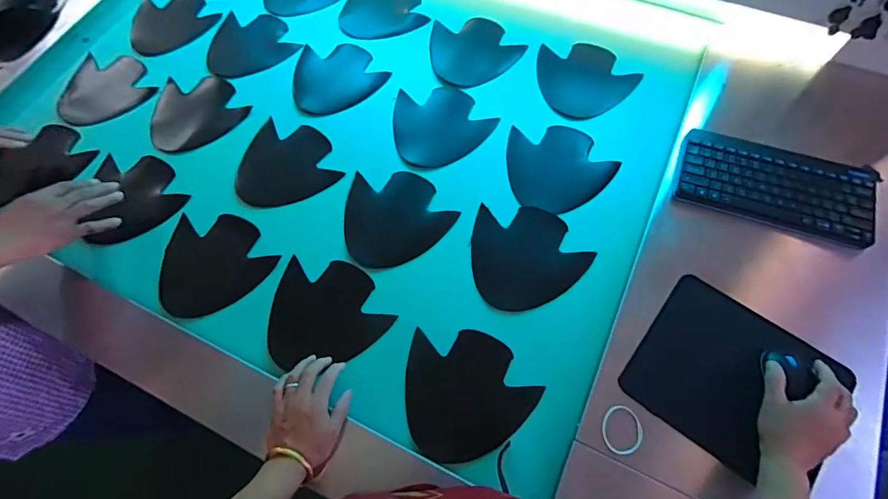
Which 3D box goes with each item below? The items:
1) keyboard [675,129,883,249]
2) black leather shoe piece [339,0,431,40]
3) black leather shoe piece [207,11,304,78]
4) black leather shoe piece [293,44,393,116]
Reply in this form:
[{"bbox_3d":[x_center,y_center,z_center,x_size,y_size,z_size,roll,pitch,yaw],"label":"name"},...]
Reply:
[{"bbox_3d":[0.523,-0.106,0.701,0.282,0.028,0.140,19,69,9],"label":"keyboard"},{"bbox_3d":[-0.140,-0.532,0.967,0.180,0.010,0.193,-1,67,2],"label":"black leather shoe piece"},{"bbox_3d":[-0.420,-0.438,0.938,0.177,0.006,0.184,-40,71,-15],"label":"black leather shoe piece"},{"bbox_3d":[-0.227,-0.355,0.896,0.177,0.004,0.170,-32,69,-11],"label":"black leather shoe piece"}]

